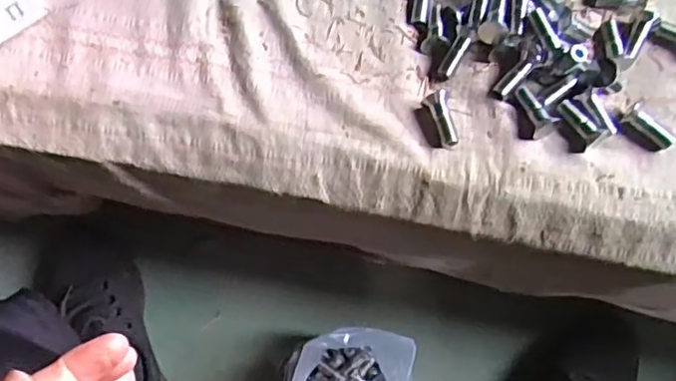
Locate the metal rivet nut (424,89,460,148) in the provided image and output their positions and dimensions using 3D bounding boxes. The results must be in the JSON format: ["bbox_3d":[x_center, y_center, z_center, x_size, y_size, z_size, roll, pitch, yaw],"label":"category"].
[{"bbox_3d":[0.068,-0.046,0.401,0.016,0.014,0.037,-11,74,-6],"label":"metal rivet nut"}]

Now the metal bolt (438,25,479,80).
[{"bbox_3d":[0.082,-0.094,0.419,0.012,0.008,0.038,30,96,9],"label":"metal bolt"}]

